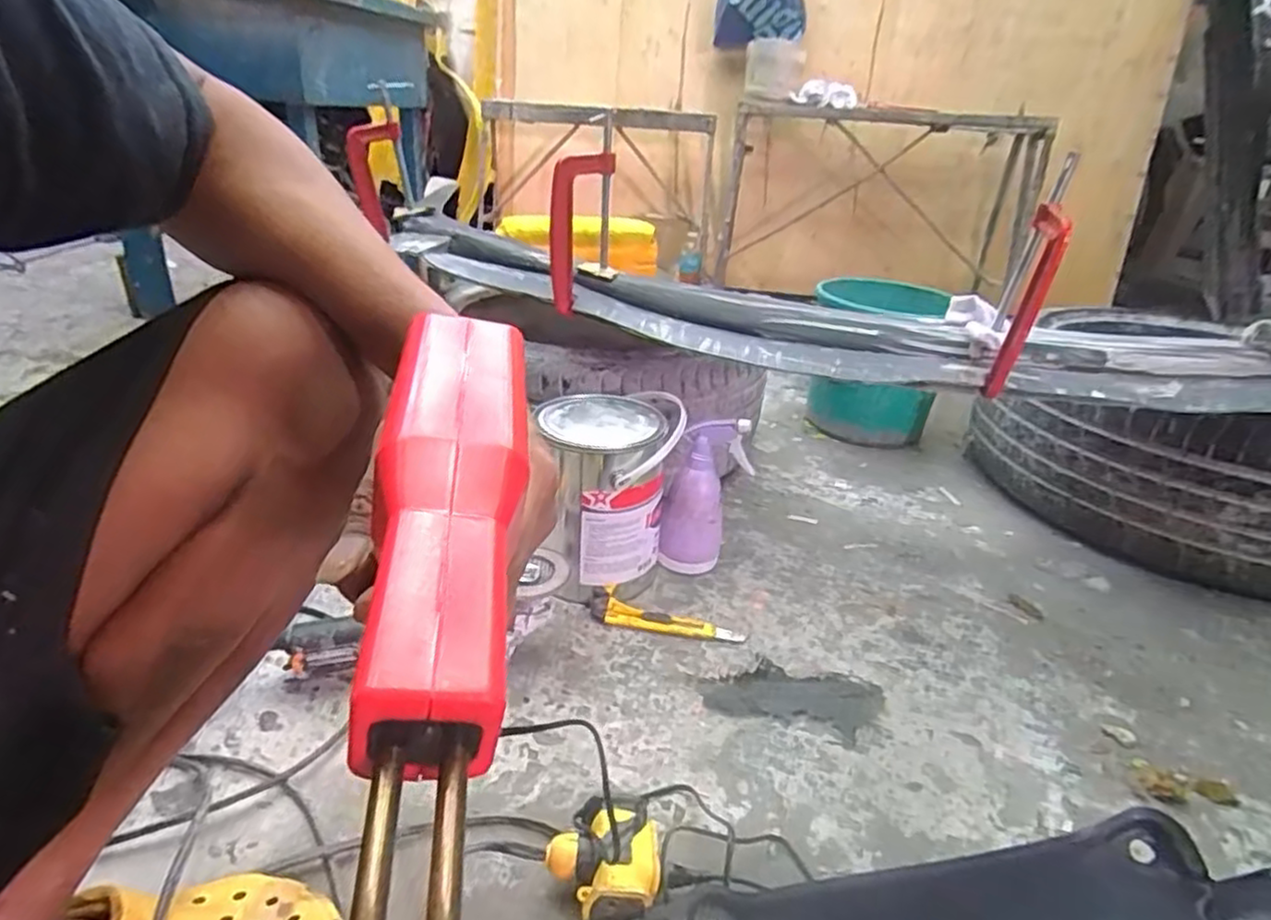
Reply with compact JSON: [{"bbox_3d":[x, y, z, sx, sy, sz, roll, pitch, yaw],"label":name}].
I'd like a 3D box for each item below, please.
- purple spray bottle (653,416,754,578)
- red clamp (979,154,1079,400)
[{"bbox_3d":[0.083,0.046,0.881,0.076,0.211,0.068,20,10,28],"label":"purple spray bottle"},{"bbox_3d":[0.426,-0.186,0.758,0.042,0.237,0.099,16,30,23],"label":"red clamp"}]

